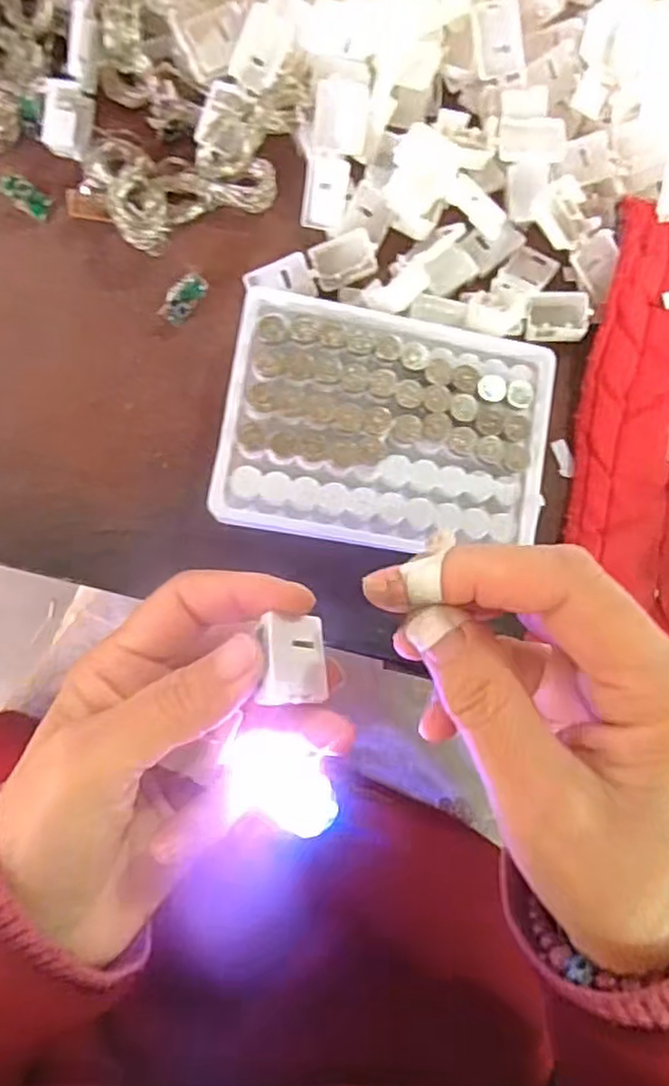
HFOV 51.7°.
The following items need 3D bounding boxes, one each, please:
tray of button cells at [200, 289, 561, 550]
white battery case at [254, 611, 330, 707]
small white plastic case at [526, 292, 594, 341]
[{"bbox_3d":[0.021,-0.047,0.286,0.129,0.023,0.095,10,84,-7],"label":"tray of button cells"},{"bbox_3d":[-0.014,0.036,0.211,0.021,0.010,0.027,6,64,-23],"label":"white battery case"},{"bbox_3d":[0.099,-0.100,0.310,0.027,0.017,0.021,-5,86,-8],"label":"small white plastic case"}]

